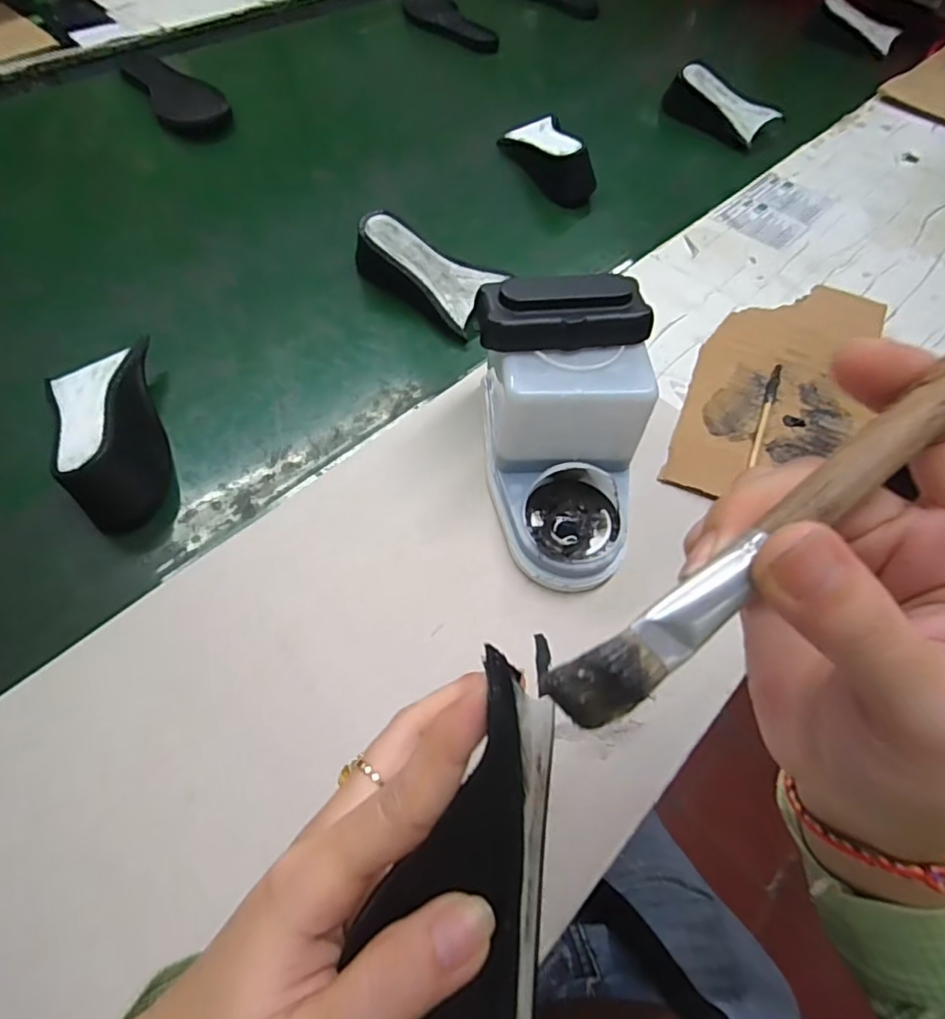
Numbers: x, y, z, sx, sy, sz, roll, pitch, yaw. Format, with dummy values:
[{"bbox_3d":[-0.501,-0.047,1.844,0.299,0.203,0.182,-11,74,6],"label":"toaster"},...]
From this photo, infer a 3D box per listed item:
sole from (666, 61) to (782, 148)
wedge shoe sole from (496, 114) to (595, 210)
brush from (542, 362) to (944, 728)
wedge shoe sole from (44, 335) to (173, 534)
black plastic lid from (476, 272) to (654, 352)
[{"bbox_3d":[0.339,-0.554,0.770,0.070,0.059,0.156,-31,65,-22],"label":"sole"},{"bbox_3d":[0.093,-0.436,0.686,0.070,0.058,0.151,-15,60,-14],"label":"wedge shoe sole"},{"bbox_3d":[0.075,0.001,0.128,0.141,0.010,0.015,-42,62,4],"label":"brush"},{"bbox_3d":[-0.282,-0.061,0.423,0.081,0.048,0.163,-16,60,-14],"label":"wedge shoe sole"},{"bbox_3d":[0.057,-0.126,0.353,0.105,0.026,0.045,-6,59,-8],"label":"black plastic lid"}]

